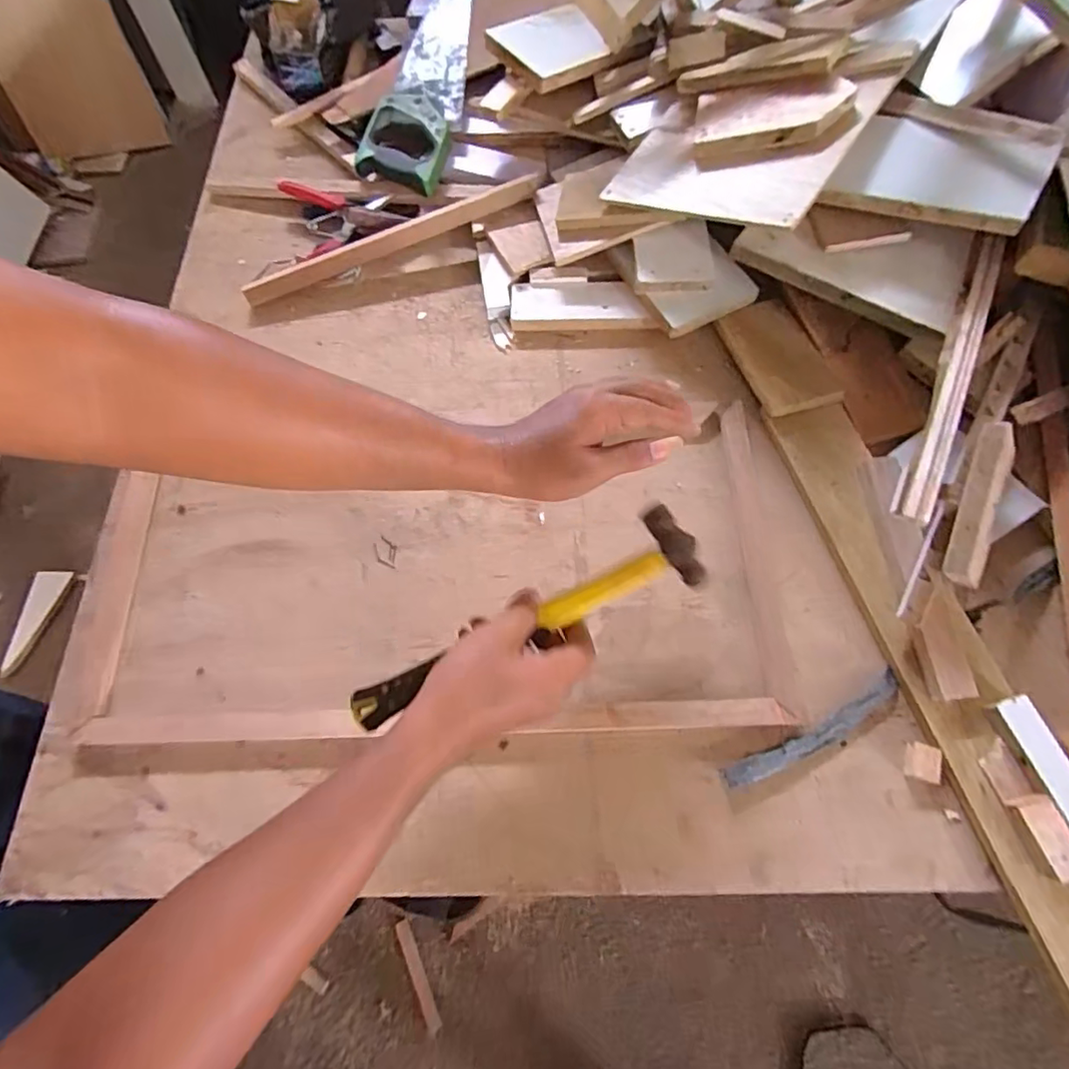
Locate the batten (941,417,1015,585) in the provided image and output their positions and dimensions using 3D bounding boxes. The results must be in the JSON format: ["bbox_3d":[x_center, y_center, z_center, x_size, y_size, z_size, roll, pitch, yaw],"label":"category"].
[{"bbox_3d":[0.356,-0.024,0.457,0.024,0.013,0.130,15,89,9],"label":"batten"}]

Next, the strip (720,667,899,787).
[{"bbox_3d":[0.239,0.168,0.481,0.174,0.004,0.023,-26,69,-8],"label":"strip"}]

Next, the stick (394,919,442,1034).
[{"bbox_3d":[-0.223,0.839,1.086,0.027,0.018,0.185,-26,69,-8],"label":"stick"}]

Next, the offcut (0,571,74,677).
[{"bbox_3d":[-1.190,0.203,1.350,0.074,0.021,0.252,13,69,8],"label":"offcut"}]

